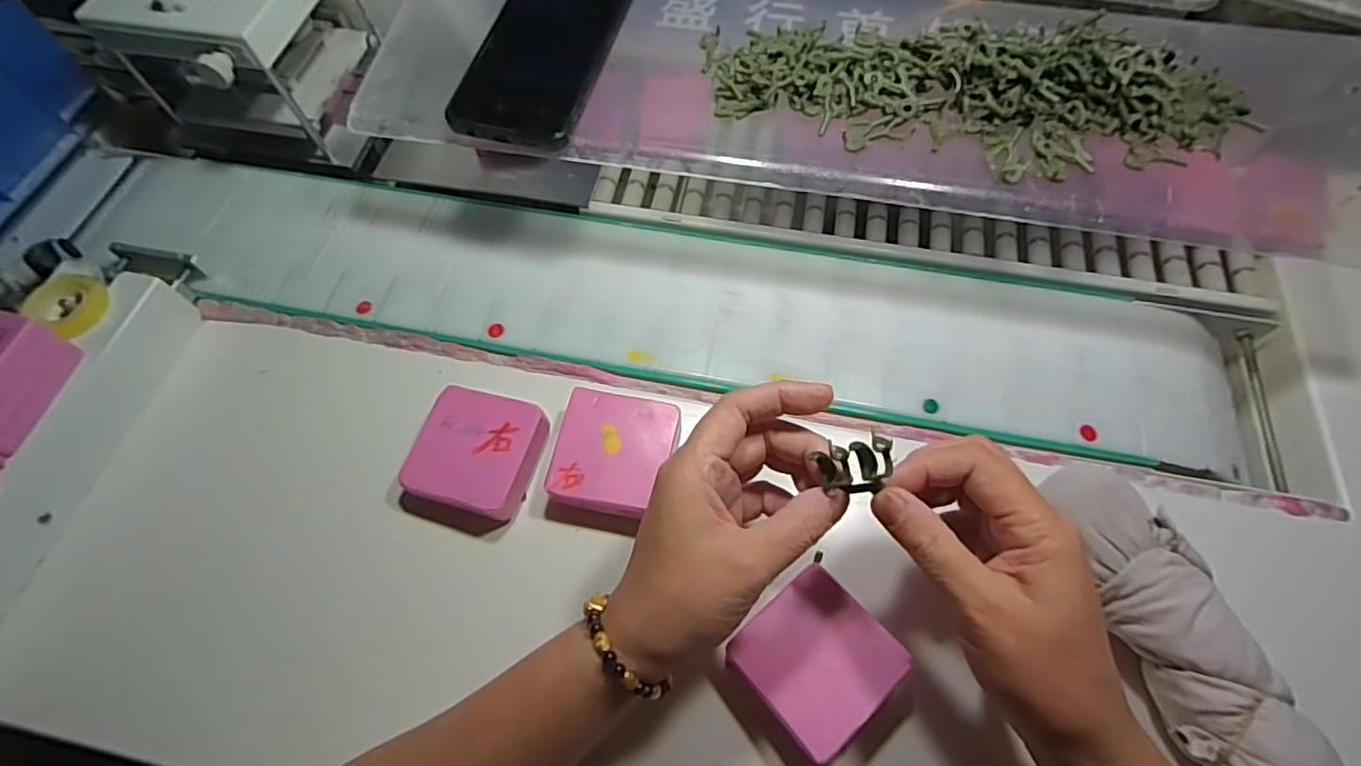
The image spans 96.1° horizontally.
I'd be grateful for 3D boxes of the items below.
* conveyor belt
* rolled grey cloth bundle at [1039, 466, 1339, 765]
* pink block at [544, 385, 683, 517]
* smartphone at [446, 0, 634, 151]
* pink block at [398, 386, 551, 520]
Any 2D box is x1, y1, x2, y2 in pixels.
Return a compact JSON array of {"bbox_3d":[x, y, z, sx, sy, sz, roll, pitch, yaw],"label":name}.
[{"bbox_3d":[-0.041,-0.061,0.420,0.833,0.021,0.122,10,64,6],"label":"conveyor belt"},{"bbox_3d":[0.244,0.140,0.292,0.059,0.049,0.206,-20,65,-9],"label":"rolled grey cloth bundle"},{"bbox_3d":[-0.038,0.042,0.362,0.067,0.020,0.070,8,64,5],"label":"pink block"},{"bbox_3d":[-0.083,-0.216,0.388,0.074,0.014,0.157,17,68,0],"label":"smartphone"},{"bbox_3d":[-0.122,0.041,0.363,0.071,0.022,0.070,14,65,8],"label":"pink block"}]

